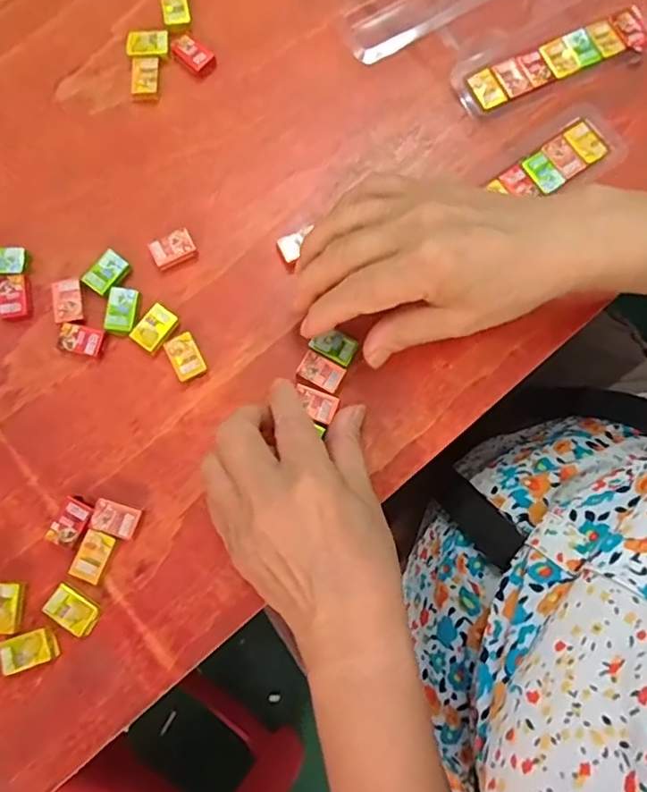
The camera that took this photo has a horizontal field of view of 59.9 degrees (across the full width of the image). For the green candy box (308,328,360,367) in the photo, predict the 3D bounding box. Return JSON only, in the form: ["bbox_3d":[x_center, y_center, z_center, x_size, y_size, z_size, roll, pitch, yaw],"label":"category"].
[{"bbox_3d":[0.007,-0.030,0.322,0.025,0.004,0.017,31,81,5],"label":"green candy box"}]

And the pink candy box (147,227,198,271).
[{"bbox_3d":[-0.090,-0.087,0.335,0.025,0.007,0.018,-22,81,-4],"label":"pink candy box"}]

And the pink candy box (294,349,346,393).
[{"bbox_3d":[-0.001,-0.014,0.320,0.025,0.004,0.016,30,81,5],"label":"pink candy box"}]

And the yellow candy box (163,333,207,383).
[{"bbox_3d":[-0.079,-0.022,0.323,0.017,0.008,0.025,-27,81,-5],"label":"yellow candy box"}]

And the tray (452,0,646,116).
[{"bbox_3d":[0.147,-0.217,0.357,0.132,0.007,0.046,-21,81,-4],"label":"tray"}]

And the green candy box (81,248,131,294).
[{"bbox_3d":[-0.128,-0.073,0.332,0.019,0.007,0.025,37,82,6],"label":"green candy box"}]

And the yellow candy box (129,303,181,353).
[{"bbox_3d":[-0.097,-0.039,0.326,0.018,0.008,0.026,38,82,6],"label":"yellow candy box"}]

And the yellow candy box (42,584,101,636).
[{"bbox_3d":[-0.133,0.113,0.297,0.027,0.009,0.018,33,81,5],"label":"yellow candy box"}]

